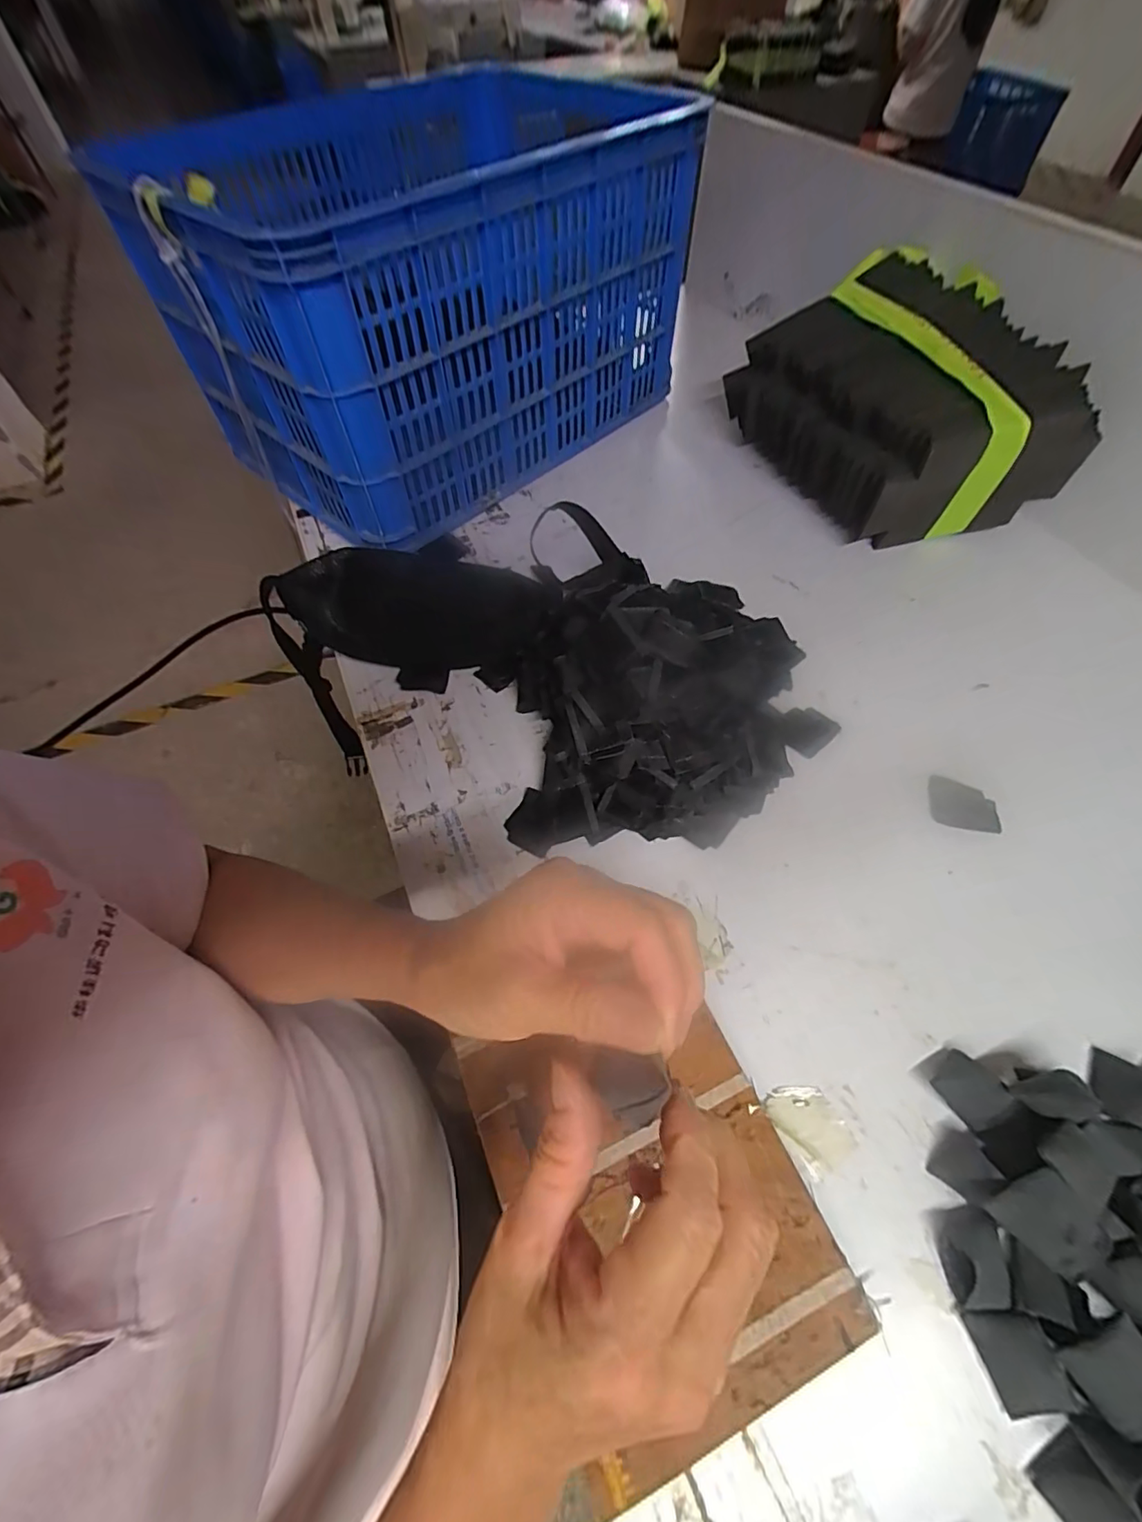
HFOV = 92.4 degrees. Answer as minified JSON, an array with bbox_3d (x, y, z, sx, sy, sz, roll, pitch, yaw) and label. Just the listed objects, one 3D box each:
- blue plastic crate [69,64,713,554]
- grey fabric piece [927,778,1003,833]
[{"bbox_3d":[-0.146,-0.566,0.704,0.569,0.307,0.350,-41,65,-21],"label":"blue plastic crate"},{"bbox_3d":[0.351,0.039,0.492,0.053,0.004,0.049,9,58,8],"label":"grey fabric piece"}]

